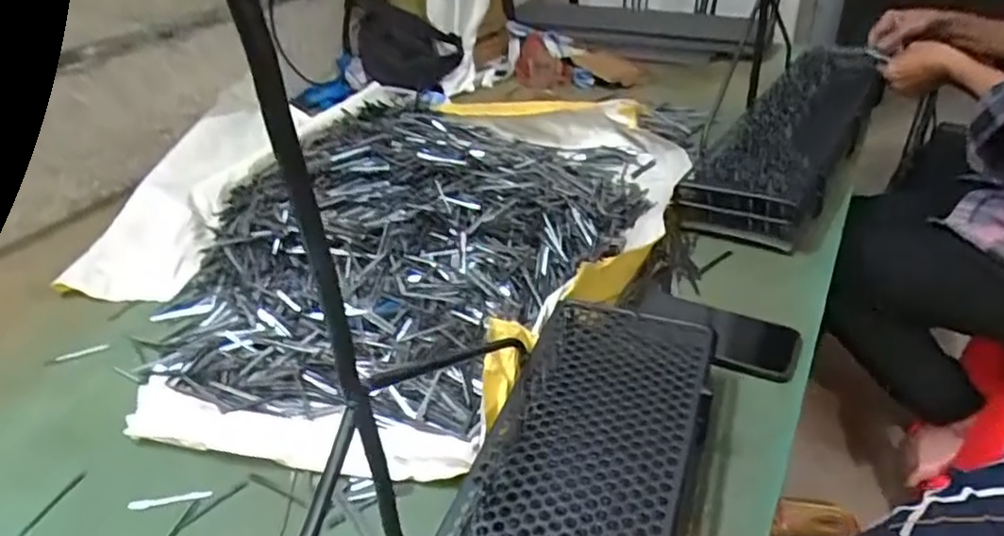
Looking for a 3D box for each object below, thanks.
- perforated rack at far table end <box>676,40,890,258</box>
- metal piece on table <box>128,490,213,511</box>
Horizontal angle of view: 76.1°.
[{"bbox_3d":[0.424,-0.197,0.925,0.150,0.096,0.498,18,40,30],"label":"perforated rack at far table end"},{"bbox_3d":[-0.281,0.195,0.542,0.069,0.004,0.010,-7,34,-4],"label":"metal piece on table"}]

